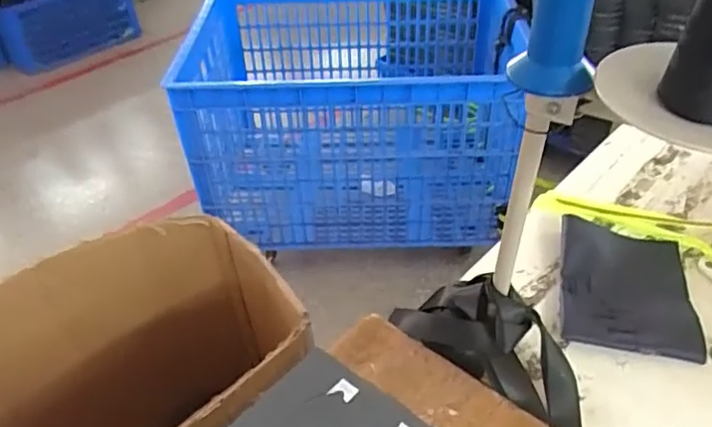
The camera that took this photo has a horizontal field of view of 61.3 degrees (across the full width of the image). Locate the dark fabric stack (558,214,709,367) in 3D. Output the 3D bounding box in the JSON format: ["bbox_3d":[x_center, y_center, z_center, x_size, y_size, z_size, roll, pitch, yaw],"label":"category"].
[{"bbox_3d":[0.281,0.070,0.622,0.128,0.019,0.169,7,41,11],"label":"dark fabric stack"}]

